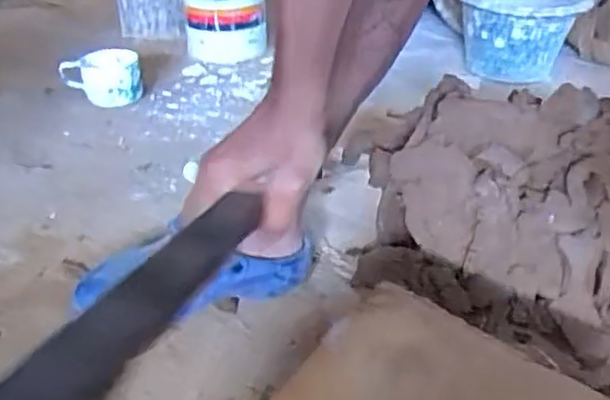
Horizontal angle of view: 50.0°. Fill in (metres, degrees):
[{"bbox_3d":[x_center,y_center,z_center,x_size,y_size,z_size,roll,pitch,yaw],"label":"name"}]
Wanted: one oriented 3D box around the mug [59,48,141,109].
[{"bbox_3d":[-0.364,-0.212,1.180,0.140,0.085,0.092,-11,35,-17],"label":"mug"}]

